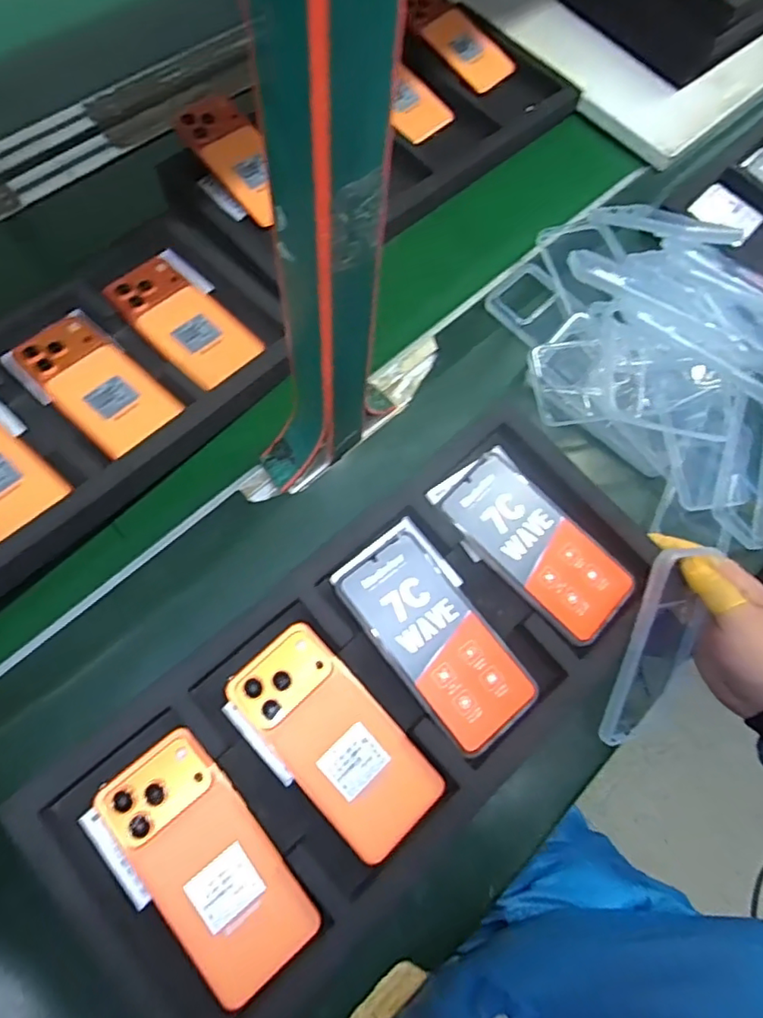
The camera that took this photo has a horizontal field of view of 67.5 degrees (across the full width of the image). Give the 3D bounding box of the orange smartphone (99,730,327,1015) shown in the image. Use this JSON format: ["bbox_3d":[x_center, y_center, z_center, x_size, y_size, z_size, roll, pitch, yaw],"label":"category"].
[{"bbox_3d":[-0.117,0.234,0.381,0.076,0.014,0.160,-37,75,-15],"label":"orange smartphone"}]

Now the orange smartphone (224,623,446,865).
[{"bbox_3d":[-0.034,0.164,0.411,0.077,0.011,0.160,-41,76,-16],"label":"orange smartphone"}]

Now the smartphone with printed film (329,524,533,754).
[{"bbox_3d":[0.043,0.099,0.436,0.076,0.009,0.163,-37,75,-15],"label":"smartphone with printed film"}]

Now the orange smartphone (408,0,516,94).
[{"bbox_3d":[0.098,-0.604,0.730,0.158,0.013,0.078,44,73,-3],"label":"orange smartphone"}]

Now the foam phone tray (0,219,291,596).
[{"bbox_3d":[-0.295,-0.083,0.502,0.221,0.032,0.477,39,65,11],"label":"foam phone tray"}]

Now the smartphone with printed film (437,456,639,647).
[{"bbox_3d":[0.129,0.030,0.470,0.074,0.013,0.159,-41,76,-16],"label":"smartphone with printed film"}]

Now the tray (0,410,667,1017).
[{"bbox_3d":[-0.002,0.142,0.432,0.494,0.045,0.235,-37,75,-15],"label":"tray"}]

